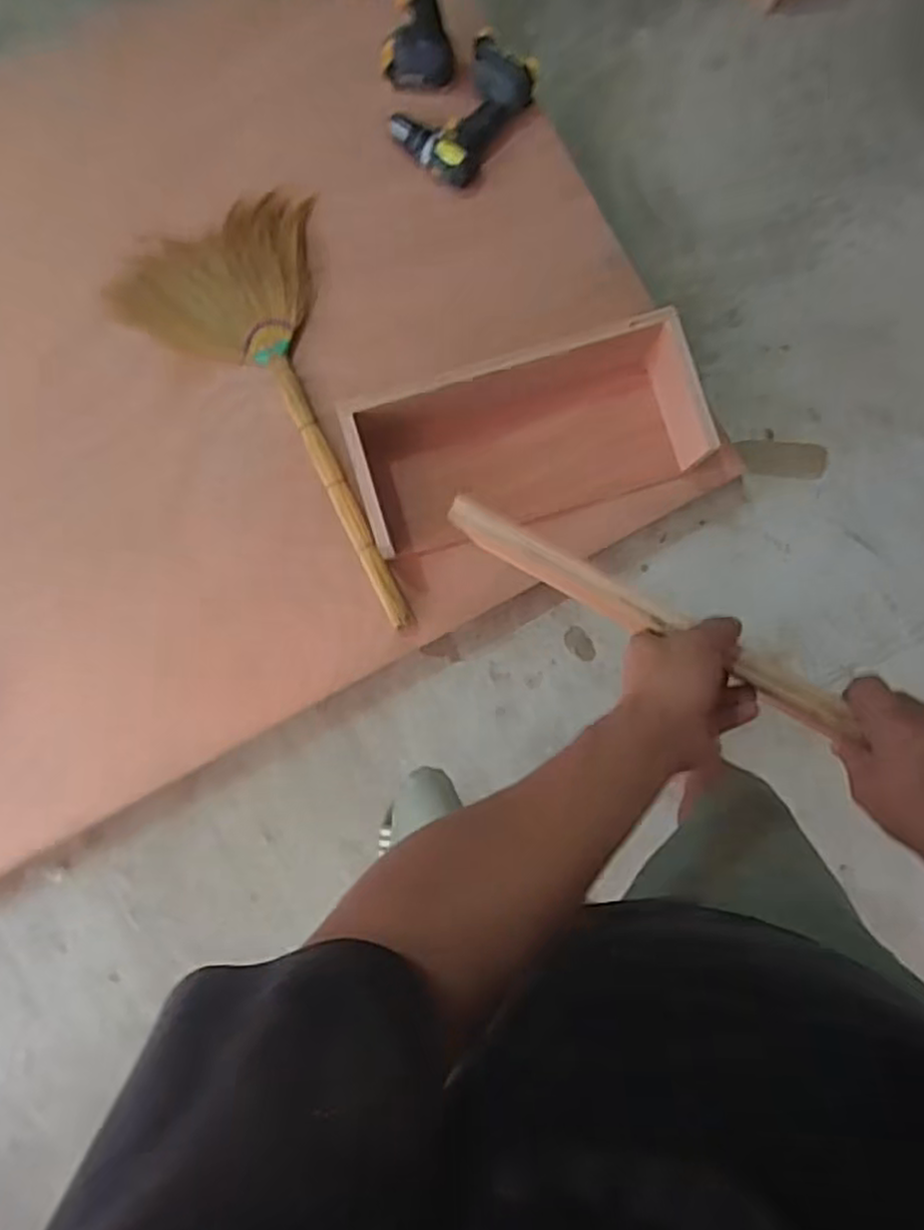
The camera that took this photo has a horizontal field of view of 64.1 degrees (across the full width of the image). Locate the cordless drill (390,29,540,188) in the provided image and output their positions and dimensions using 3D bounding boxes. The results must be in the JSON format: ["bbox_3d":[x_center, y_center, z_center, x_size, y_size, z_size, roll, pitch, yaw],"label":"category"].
[{"bbox_3d":[0.000,-0.826,1.196,0.159,0.064,0.218,38,86,3],"label":"cordless drill"}]

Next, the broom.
[{"bbox_3d":[-0.307,-0.303,1.202,0.346,0.078,0.728,-21,86,-2],"label":"broom"}]

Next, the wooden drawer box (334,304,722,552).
[{"bbox_3d":[0.096,-0.270,1.136,0.508,0.182,0.218,-17,86,-2],"label":"wooden drawer box"}]

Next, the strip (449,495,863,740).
[{"bbox_3d":[0.186,0.030,0.517,0.465,0.022,0.024,30,85,18],"label":"strip"}]

